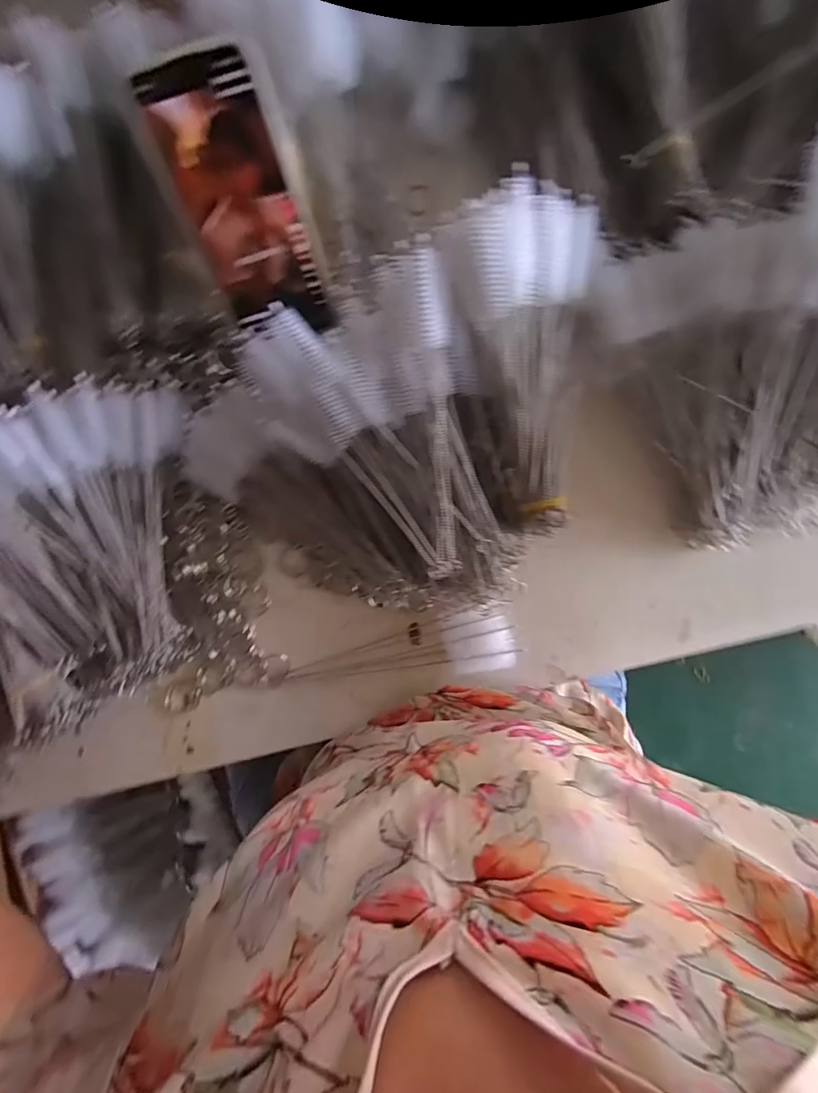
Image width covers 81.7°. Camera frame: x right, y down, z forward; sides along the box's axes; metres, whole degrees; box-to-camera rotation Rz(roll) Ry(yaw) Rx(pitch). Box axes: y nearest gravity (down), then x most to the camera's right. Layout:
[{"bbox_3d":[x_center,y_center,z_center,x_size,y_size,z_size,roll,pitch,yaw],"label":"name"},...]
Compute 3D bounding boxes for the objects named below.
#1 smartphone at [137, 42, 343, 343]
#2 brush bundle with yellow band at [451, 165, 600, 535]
[{"bbox_3d":[-0.106,-0.223,0.321,0.077,0.007,0.158,-19,137,-3],"label":"smartphone"},{"bbox_3d":[0.087,-0.116,0.308,0.102,0.060,0.203,-11,115,2],"label":"brush bundle with yellow band"}]

